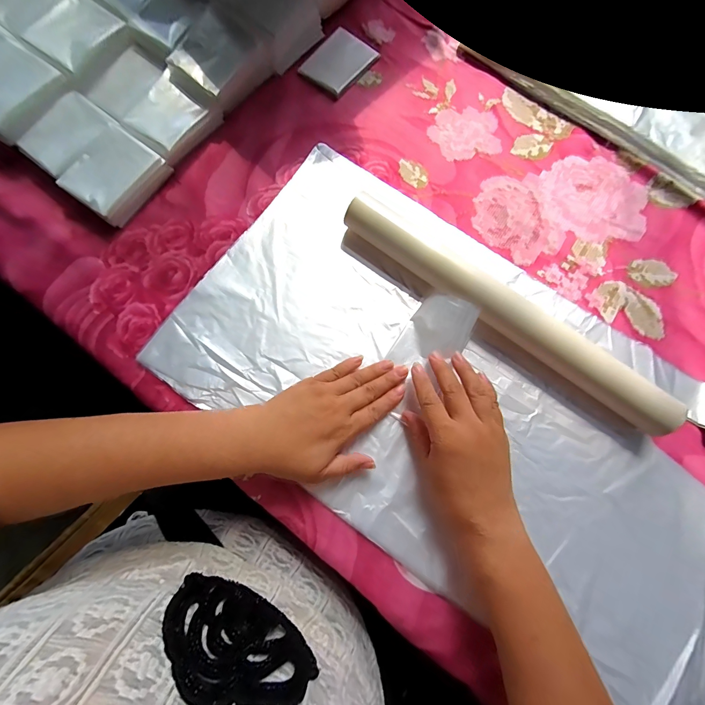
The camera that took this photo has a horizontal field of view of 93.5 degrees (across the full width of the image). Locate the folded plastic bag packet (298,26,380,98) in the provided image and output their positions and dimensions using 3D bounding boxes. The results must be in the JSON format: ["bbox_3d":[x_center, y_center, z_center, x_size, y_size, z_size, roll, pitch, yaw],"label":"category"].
[{"bbox_3d":[-0.016,-0.353,0.403,0.060,0.010,0.086,37,80,7],"label":"folded plastic bag packet"}]

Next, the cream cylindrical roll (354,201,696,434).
[{"bbox_3d":[0.148,-0.040,0.322,0.355,0.035,0.034,36,80,7],"label":"cream cylindrical roll"}]

